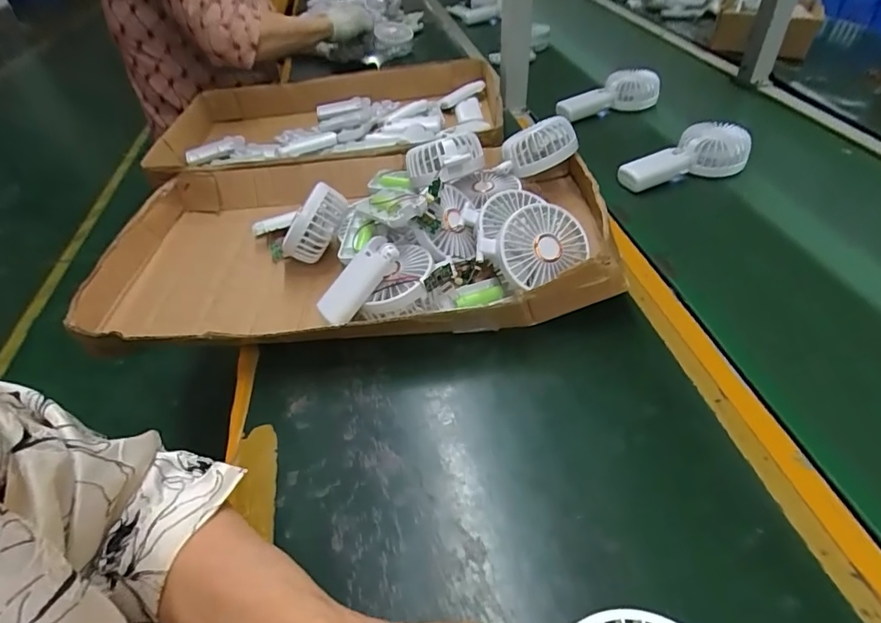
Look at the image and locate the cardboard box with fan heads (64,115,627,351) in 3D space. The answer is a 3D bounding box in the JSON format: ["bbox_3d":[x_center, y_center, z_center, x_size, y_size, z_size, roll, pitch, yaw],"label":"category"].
[{"bbox_3d":[-0.101,-0.096,0.540,0.548,0.102,0.321,-5,44,-1],"label":"cardboard box with fan heads"}]

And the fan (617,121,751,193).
[{"bbox_3d":[0.327,-0.195,0.653,0.194,0.059,0.071,-23,47,-19],"label":"fan"}]

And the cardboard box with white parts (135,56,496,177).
[{"bbox_3d":[-0.169,-0.289,0.772,0.524,0.081,0.295,-5,44,-1],"label":"cardboard box with white parts"}]

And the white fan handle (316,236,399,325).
[{"bbox_3d":[-0.076,-0.029,0.453,0.090,0.021,0.032,-49,48,8],"label":"white fan handle"}]

